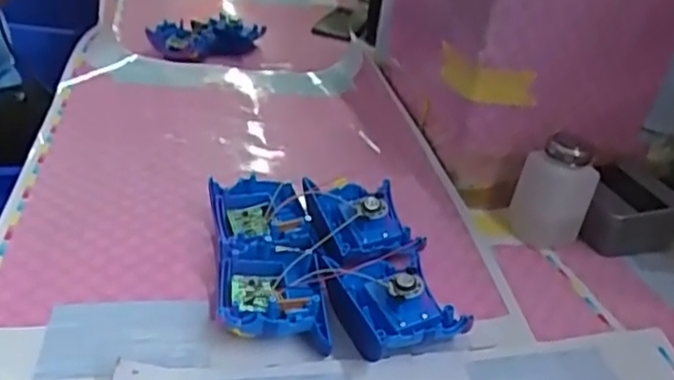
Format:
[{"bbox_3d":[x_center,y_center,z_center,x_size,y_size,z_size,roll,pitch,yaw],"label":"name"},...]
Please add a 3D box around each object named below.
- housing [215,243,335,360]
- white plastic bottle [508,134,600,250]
[{"bbox_3d":[-0.047,0.077,0.472,0.074,0.042,0.080,-1,30,-11],"label":"housing"},{"bbox_3d":[0.201,0.000,0.606,0.057,0.099,0.052,-2,30,-14],"label":"white plastic bottle"}]

